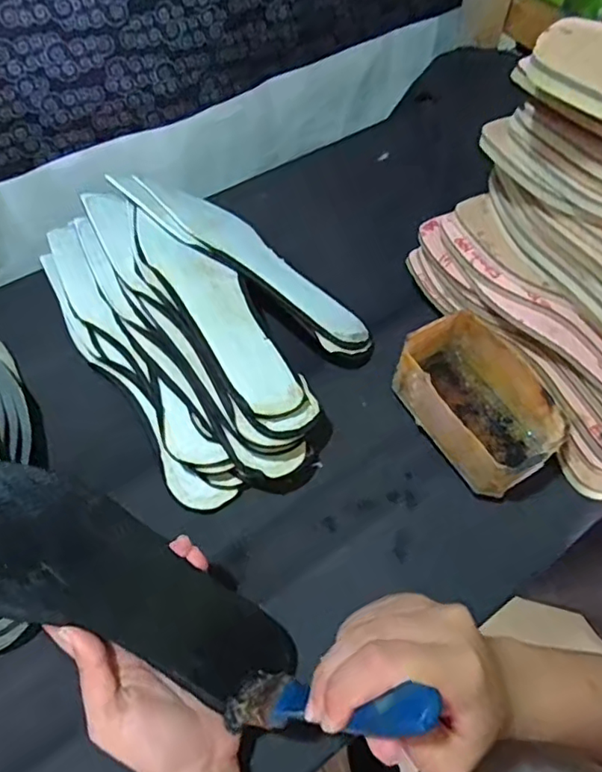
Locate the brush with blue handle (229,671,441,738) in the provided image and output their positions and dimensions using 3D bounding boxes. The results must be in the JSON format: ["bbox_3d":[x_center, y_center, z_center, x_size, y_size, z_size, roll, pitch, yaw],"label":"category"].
[{"bbox_3d":[0.005,0.147,0.264,0.014,0.155,0.026,24,56,-21],"label":"brush with blue handle"}]

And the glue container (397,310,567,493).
[{"bbox_3d":[0.133,0.011,0.429,0.082,0.060,0.122,-28,63,-17],"label":"glue container"}]

